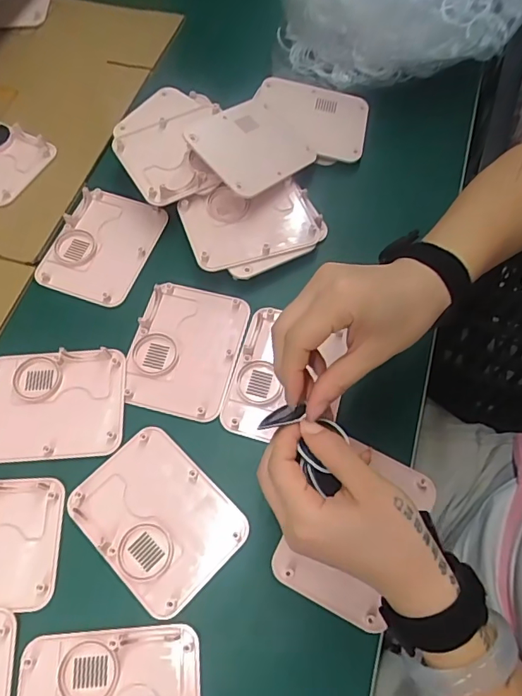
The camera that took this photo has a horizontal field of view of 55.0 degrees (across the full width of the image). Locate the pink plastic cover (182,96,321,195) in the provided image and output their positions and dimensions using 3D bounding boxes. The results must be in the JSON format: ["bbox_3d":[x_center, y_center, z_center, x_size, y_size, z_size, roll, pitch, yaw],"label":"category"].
[{"bbox_3d":[-0.007,-0.211,0.517,0.128,0.010,0.096,-36,82,-33],"label":"pink plastic cover"}]

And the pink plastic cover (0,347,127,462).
[{"bbox_3d":[-0.182,0.047,0.435,0.123,0.009,0.095,-3,65,-2],"label":"pink plastic cover"}]

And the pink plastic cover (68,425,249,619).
[{"bbox_3d":[-0.083,0.133,0.397,0.121,0.006,0.095,42,71,17],"label":"pink plastic cover"}]

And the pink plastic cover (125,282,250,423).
[{"bbox_3d":[-0.068,0.000,0.461,0.093,0.009,0.124,13,65,5],"label":"pink plastic cover"}]

